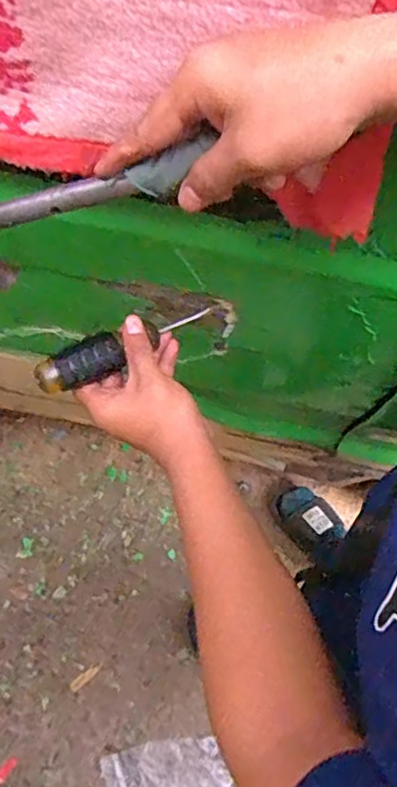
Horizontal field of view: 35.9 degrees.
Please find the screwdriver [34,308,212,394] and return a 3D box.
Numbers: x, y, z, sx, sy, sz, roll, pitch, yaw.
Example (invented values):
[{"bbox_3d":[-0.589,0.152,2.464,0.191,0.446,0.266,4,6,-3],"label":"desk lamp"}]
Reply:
[{"bbox_3d":[-0.056,-0.041,0.512,0.168,0.027,0.033,-28,72,-34],"label":"screwdriver"}]

